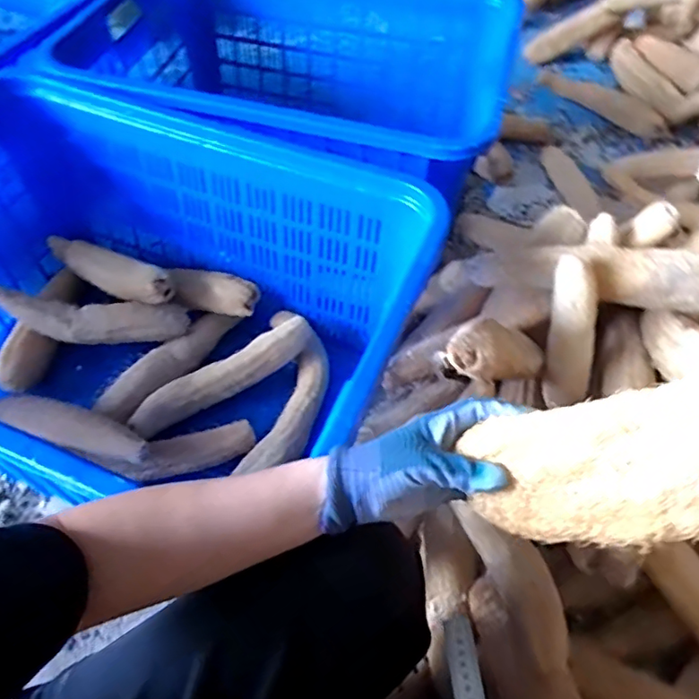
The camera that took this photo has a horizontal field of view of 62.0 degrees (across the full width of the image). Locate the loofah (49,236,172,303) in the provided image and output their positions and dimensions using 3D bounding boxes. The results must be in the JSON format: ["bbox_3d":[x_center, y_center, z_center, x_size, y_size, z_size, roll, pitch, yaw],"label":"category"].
[{"bbox_3d":[-0.456,-0.153,1.092,0.320,0.058,0.069,22,55,29],"label":"loofah"}]

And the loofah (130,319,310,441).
[{"bbox_3d":[-0.219,0.042,1.019,0.338,0.066,0.072,-30,60,-7],"label":"loofah"}]

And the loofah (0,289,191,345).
[{"bbox_3d":[-0.477,-0.060,1.052,0.352,0.064,0.082,5,54,1],"label":"loofah"}]

